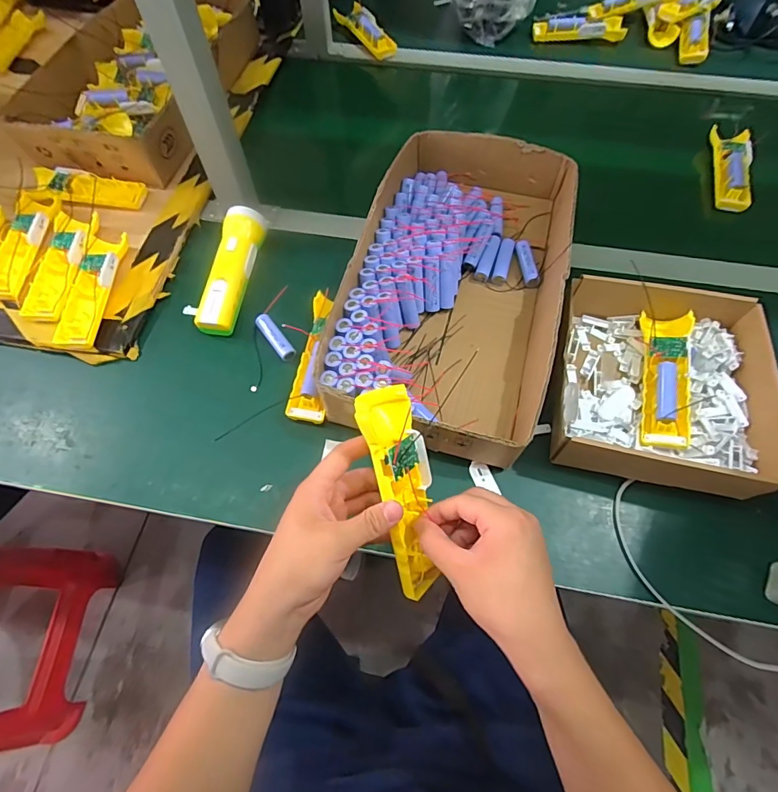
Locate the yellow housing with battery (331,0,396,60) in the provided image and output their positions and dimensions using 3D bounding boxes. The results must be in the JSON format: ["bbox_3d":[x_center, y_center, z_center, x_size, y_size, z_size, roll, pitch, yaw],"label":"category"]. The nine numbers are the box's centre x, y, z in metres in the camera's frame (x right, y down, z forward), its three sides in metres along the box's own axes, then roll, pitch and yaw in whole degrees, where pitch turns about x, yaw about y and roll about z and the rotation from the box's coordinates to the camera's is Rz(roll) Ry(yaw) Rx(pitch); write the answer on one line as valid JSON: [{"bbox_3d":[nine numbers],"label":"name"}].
[{"bbox_3d":[-0.045,-0.691,0.837,0.045,0.032,0.161,-27,66,-12],"label":"yellow housing with battery"}]

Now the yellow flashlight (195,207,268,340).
[{"bbox_3d":[-0.198,-0.161,0.569,0.051,0.043,0.185,7,64,4],"label":"yellow flashlight"}]

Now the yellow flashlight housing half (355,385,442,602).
[{"bbox_3d":[0.010,0.075,0.346,0.042,0.033,0.163,-13,96,-5],"label":"yellow flashlight housing half"}]

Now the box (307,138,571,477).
[{"bbox_3d":[0.082,-0.142,0.537,0.229,0.078,0.419,14,65,8],"label":"box"}]

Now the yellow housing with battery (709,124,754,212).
[{"bbox_3d":[0.505,-0.336,0.659,0.050,0.026,0.148,12,64,7],"label":"yellow housing with battery"}]

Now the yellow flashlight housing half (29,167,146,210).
[{"bbox_3d":[-0.430,-0.291,0.634,0.157,0.032,0.051,12,64,7],"label":"yellow flashlight housing half"}]

